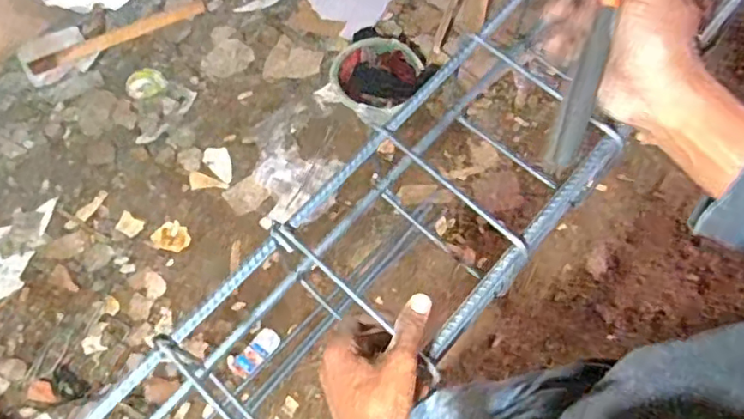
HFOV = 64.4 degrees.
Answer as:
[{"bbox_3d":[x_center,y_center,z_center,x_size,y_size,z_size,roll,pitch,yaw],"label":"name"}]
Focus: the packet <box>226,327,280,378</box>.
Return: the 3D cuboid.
[{"bbox_3d":[-0.289,0.352,1.462,0.134,0.028,0.060,-40,72,-20],"label":"packet"}]

